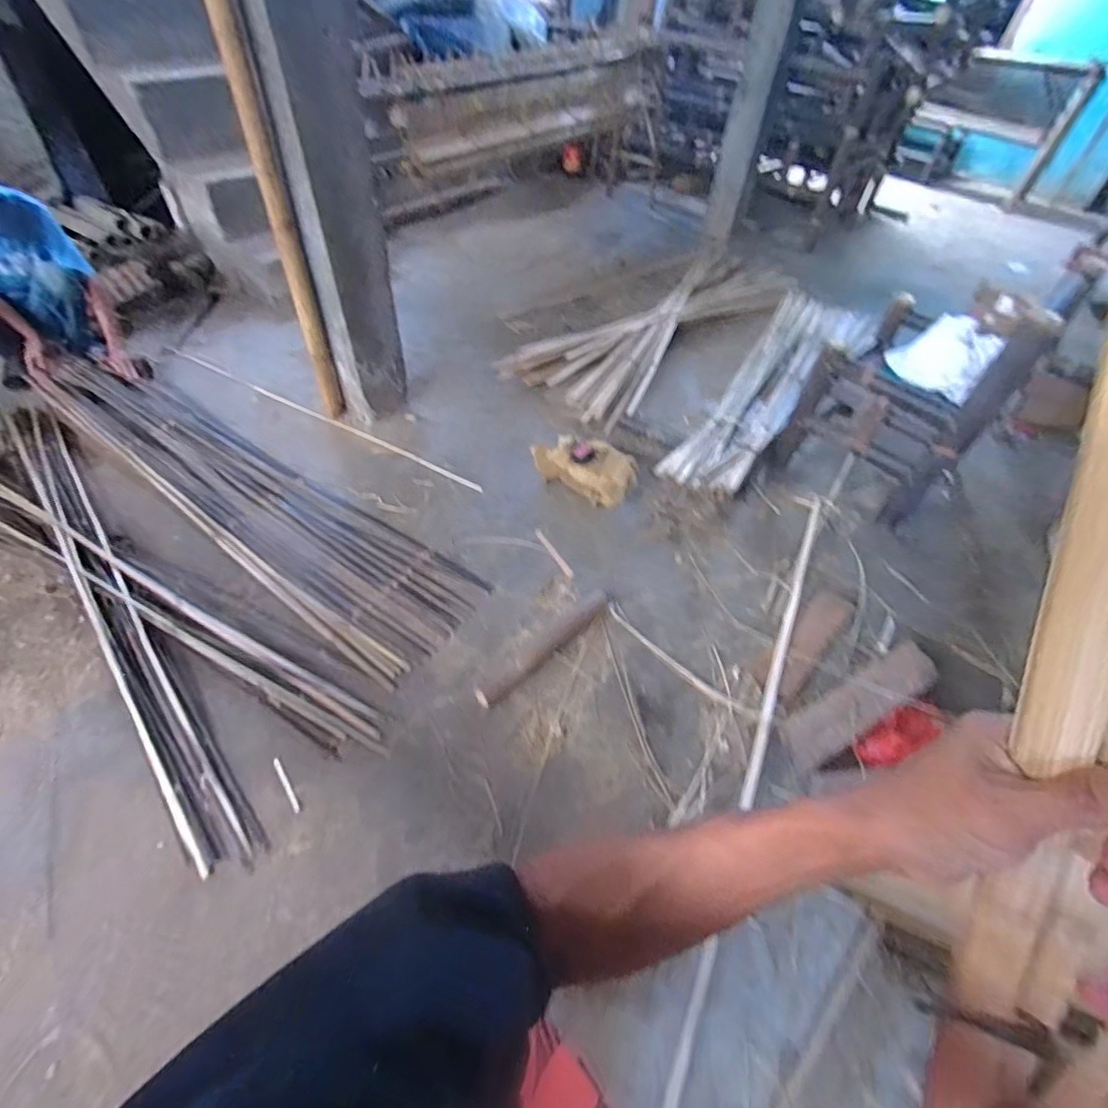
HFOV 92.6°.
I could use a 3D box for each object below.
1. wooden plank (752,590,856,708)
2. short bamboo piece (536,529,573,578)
[{"bbox_3d":[0.733,0.265,1.553,0.461,0.048,0.127,-36,61,-29],"label":"wooden plank"},{"bbox_3d":[-0.001,-0.005,1.725,0.028,0.010,0.223,-25,56,-23],"label":"short bamboo piece"}]

